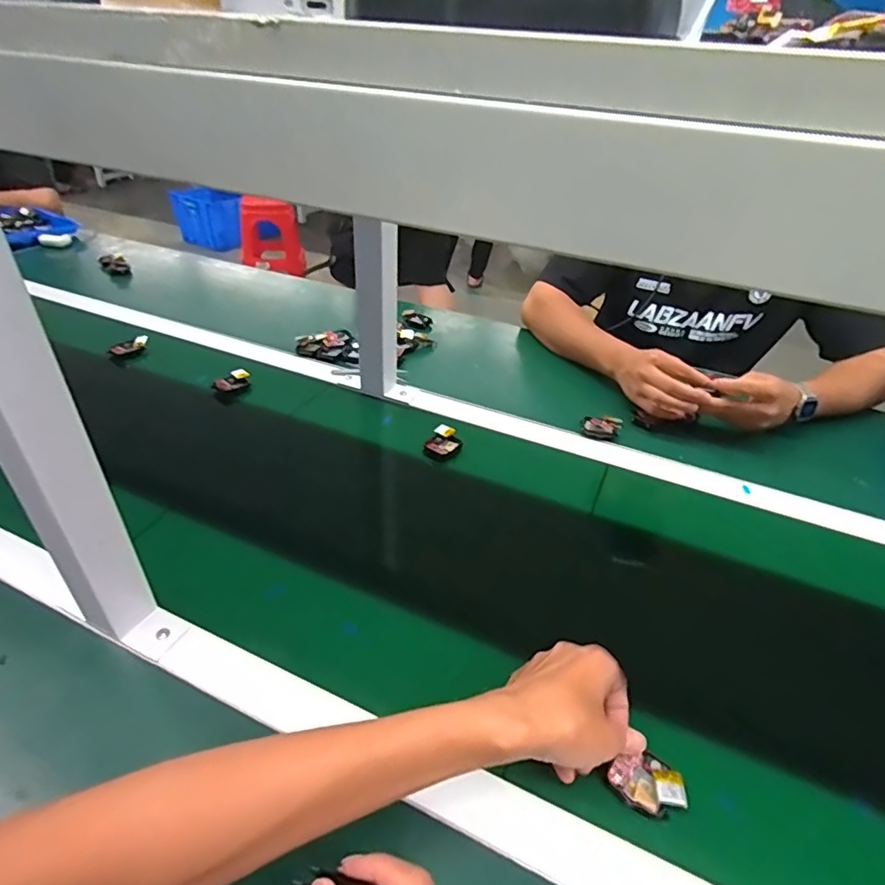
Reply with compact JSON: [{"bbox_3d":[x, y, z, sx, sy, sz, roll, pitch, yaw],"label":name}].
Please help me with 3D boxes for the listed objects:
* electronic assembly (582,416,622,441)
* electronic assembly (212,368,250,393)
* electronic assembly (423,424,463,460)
[{"bbox_3d":[0.214,-0.020,0.735,0.048,0.010,0.045,14,37,15],"label":"electronic assembly"},{"bbox_3d":[-0.299,-0.089,0.781,0.032,0.012,0.049,20,39,22],"label":"electronic assembly"},{"bbox_3d":[0.003,0.001,0.695,0.039,0.022,0.045,20,39,22],"label":"electronic assembly"}]

